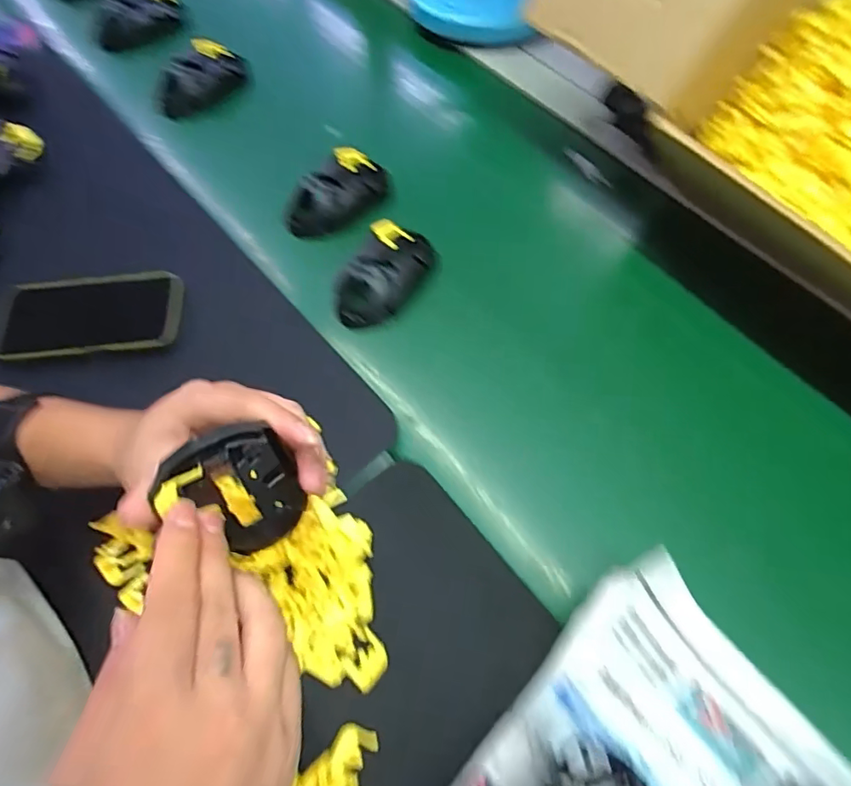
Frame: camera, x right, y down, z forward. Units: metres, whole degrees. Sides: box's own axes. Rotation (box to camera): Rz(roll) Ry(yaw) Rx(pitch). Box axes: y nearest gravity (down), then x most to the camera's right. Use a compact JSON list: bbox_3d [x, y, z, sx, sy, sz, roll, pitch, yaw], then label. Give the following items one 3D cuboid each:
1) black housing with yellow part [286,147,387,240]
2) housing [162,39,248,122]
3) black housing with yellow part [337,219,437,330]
[{"bbox_3d":[-0.091,-0.203,0.545,0.062,0.033,0.113,38,72,17],"label":"black housing with yellow part"},{"bbox_3d":[-0.263,-0.368,0.621,0.062,0.035,0.114,36,72,17],"label":"housing"},{"bbox_3d":[-0.038,-0.112,0.499,0.068,0.033,0.111,26,69,13],"label":"black housing with yellow part"}]

